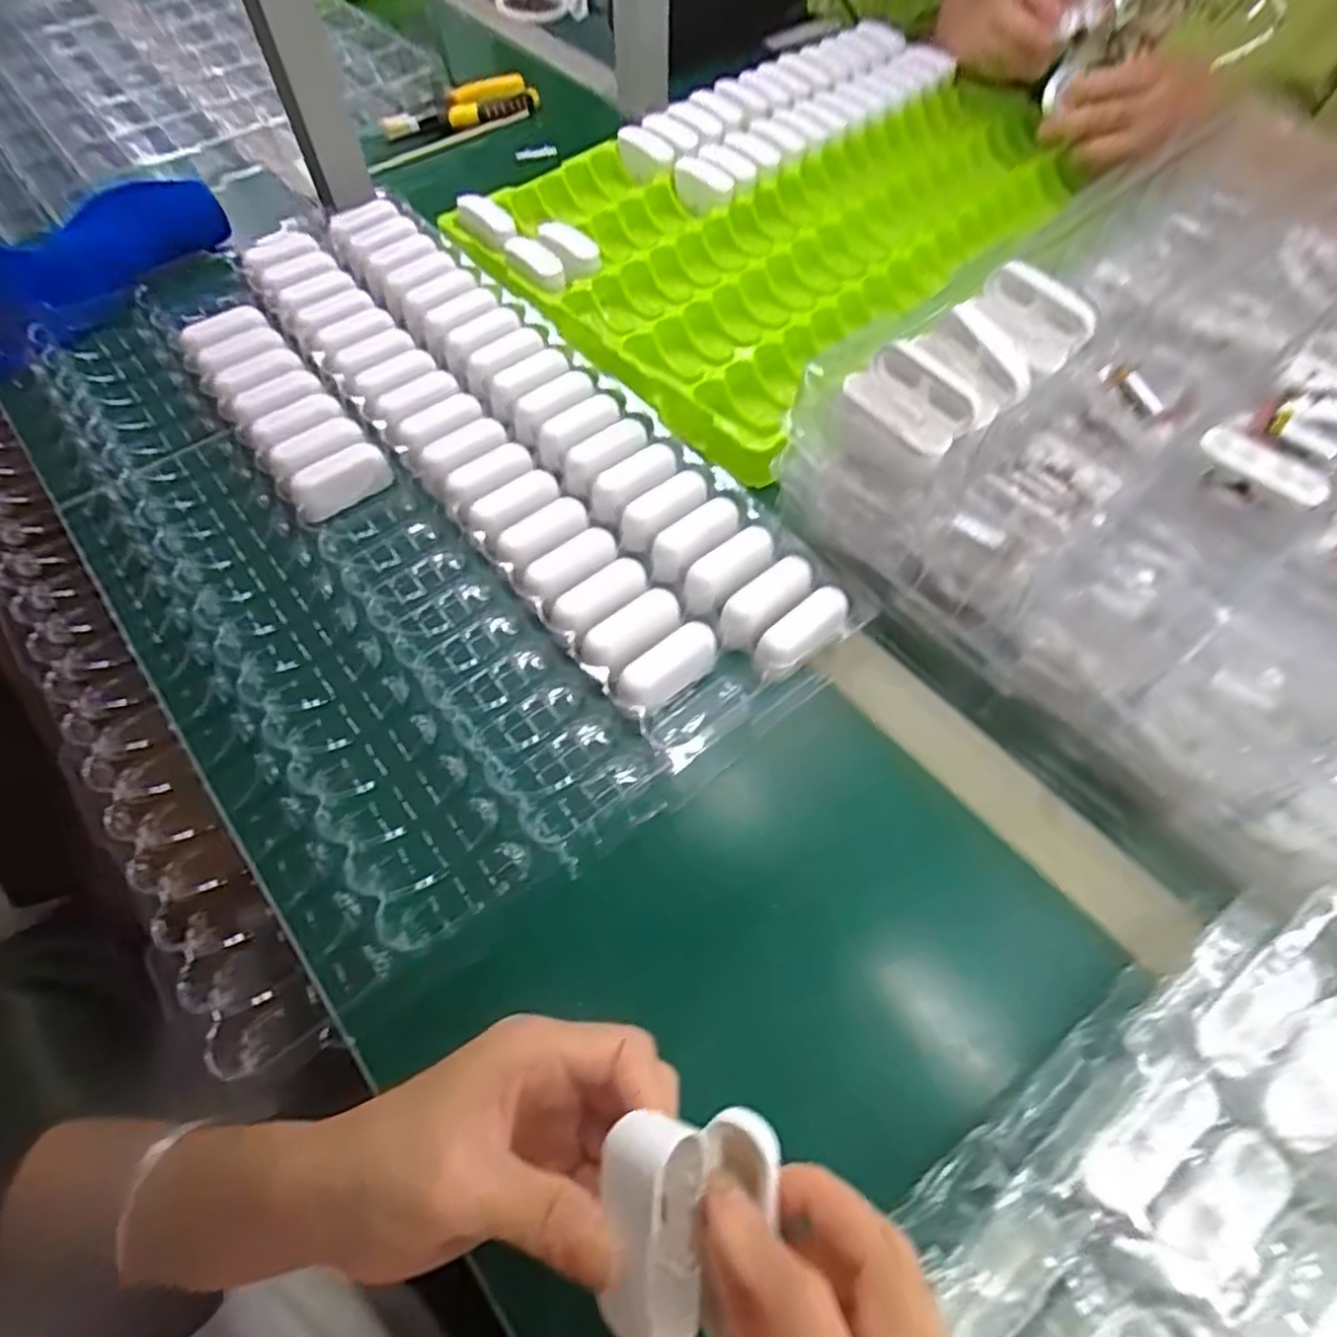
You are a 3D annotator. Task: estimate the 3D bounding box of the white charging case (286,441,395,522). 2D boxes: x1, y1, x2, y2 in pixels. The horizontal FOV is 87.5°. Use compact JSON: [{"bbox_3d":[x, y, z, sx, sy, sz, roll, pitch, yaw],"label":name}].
[{"bbox_3d":[-0.213,-0.122,0.454,0.062,0.030,0.020,-37,67,-20],"label":"white charging case"}]

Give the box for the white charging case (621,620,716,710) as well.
[{"bbox_3d":[0.002,0.002,0.386,0.059,0.030,0.026,-37,67,-20],"label":"white charging case"}]

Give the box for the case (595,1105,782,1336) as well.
[{"bbox_3d":[0.006,0.168,0.206,0.048,0.034,0.063,-16,68,23],"label":"case"}]

